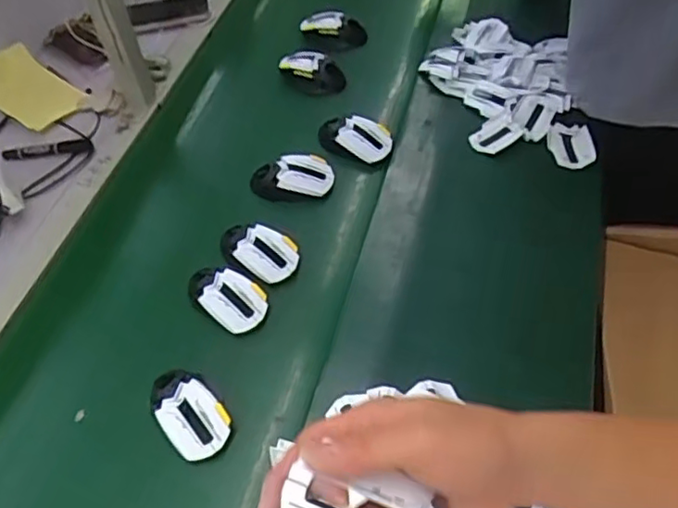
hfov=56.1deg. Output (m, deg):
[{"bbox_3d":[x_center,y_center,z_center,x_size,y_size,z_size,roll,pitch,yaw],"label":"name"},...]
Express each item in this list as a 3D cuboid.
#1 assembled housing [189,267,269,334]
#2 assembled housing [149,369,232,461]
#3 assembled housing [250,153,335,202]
[{"bbox_3d":[-0.139,0.055,0.791,0.103,0.039,0.064,20,56,20],"label":"assembled housing"},{"bbox_3d":[-0.165,0.171,0.698,0.063,0.032,0.106,-34,56,-20],"label":"assembled housing"},{"bbox_3d":[-0.068,-0.110,0.923,0.121,0.035,0.074,-10,52,-3],"label":"assembled housing"}]

